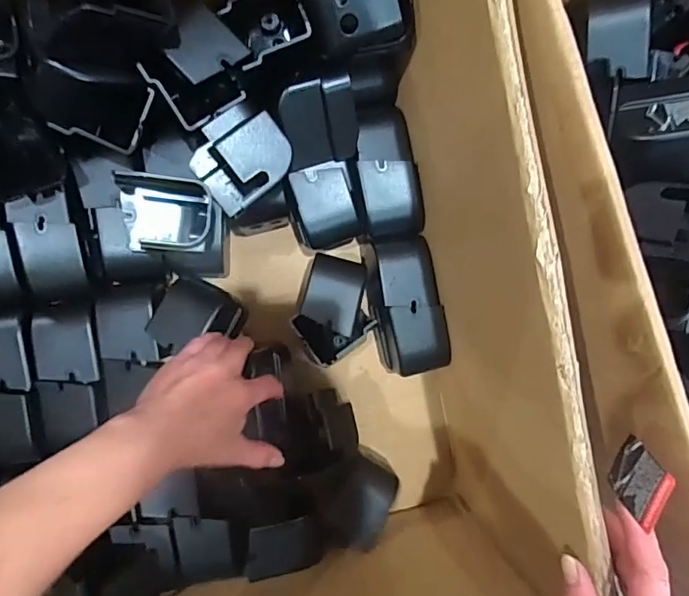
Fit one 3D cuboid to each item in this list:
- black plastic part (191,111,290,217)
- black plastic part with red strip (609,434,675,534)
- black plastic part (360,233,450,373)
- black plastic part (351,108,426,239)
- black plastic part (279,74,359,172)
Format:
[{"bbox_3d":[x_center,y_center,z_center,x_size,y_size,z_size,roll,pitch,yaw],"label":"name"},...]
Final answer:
[{"bbox_3d":[-0.086,-0.116,0.425,0.075,0.060,0.072,-39,95,-3],"label":"black plastic part"},{"bbox_3d":[0.164,0.102,0.281,0.004,0.048,0.034,17,106,-2],"label":"black plastic part with red strip"},{"bbox_3d":[0.058,0.007,0.499,0.068,0.054,0.133,-13,93,-5],"label":"black plastic part"},{"bbox_3d":[0.039,-0.121,0.480,0.059,0.034,0.125,-12,93,-5],"label":"black plastic part"},{"bbox_3d":[-0.023,-0.154,0.440,0.065,0.019,0.071,-14,125,-7],"label":"black plastic part"}]

